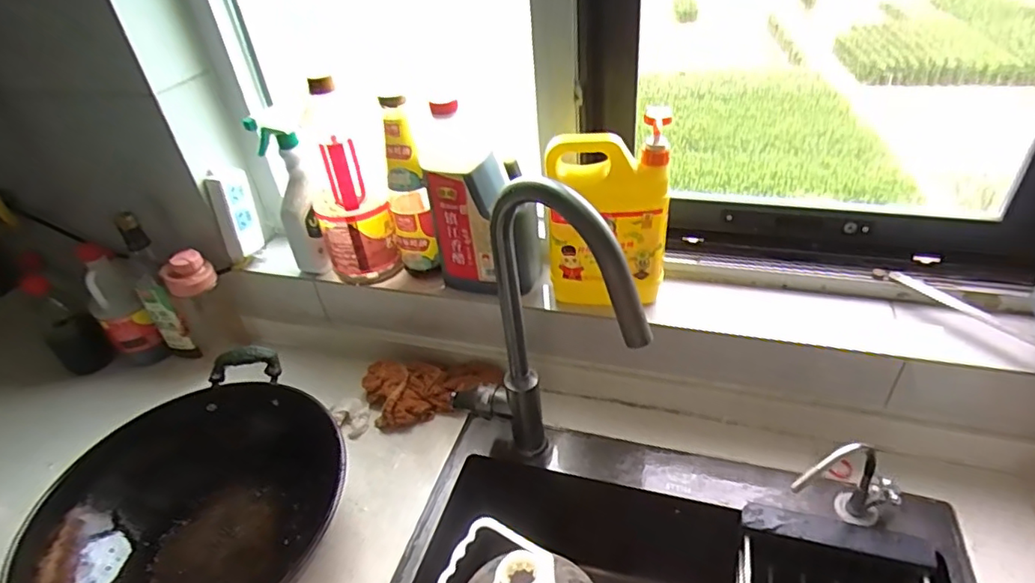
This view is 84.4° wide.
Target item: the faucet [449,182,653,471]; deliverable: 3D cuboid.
[{"bbox_3d":[0.032,0.075,0.613,0.240,0.423,0.051,23,47,31],"label":"faucet"}]

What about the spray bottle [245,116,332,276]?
[{"bbox_3d":[-0.329,-0.135,0.839,0.079,0.224,0.056,2,40,10],"label":"spray bottle"}]

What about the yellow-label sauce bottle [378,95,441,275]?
[{"bbox_3d":[-0.154,-0.136,0.793,0.057,0.251,0.074,-16,40,-12],"label":"yellow-label sauce bottle"}]

